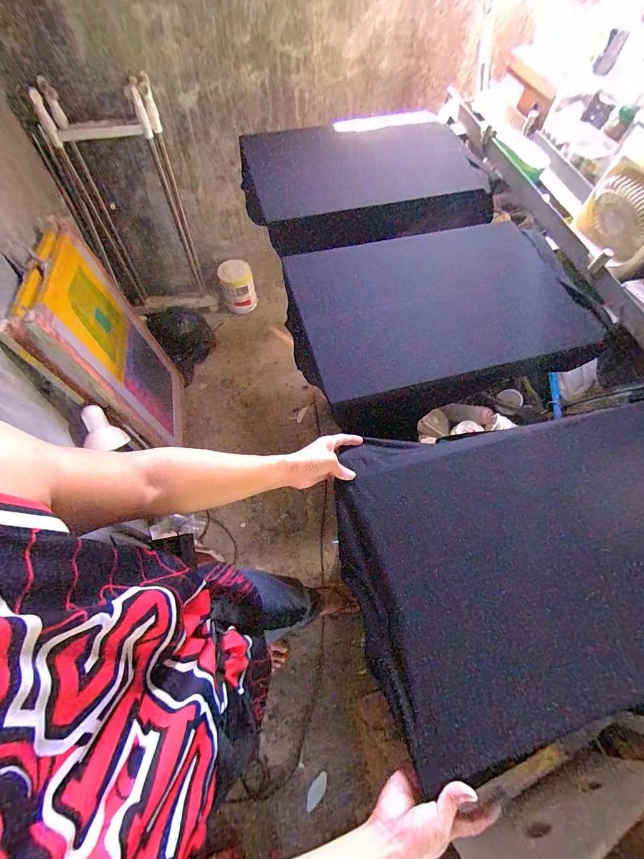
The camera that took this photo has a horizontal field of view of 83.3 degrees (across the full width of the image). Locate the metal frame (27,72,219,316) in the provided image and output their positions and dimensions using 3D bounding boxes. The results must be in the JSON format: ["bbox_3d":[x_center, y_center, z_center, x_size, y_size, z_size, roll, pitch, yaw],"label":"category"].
[{"bbox_3d":[-0.690,-0.763,1.403,0.386,0.872,0.201,-27,68,-14],"label":"metal frame"}]

